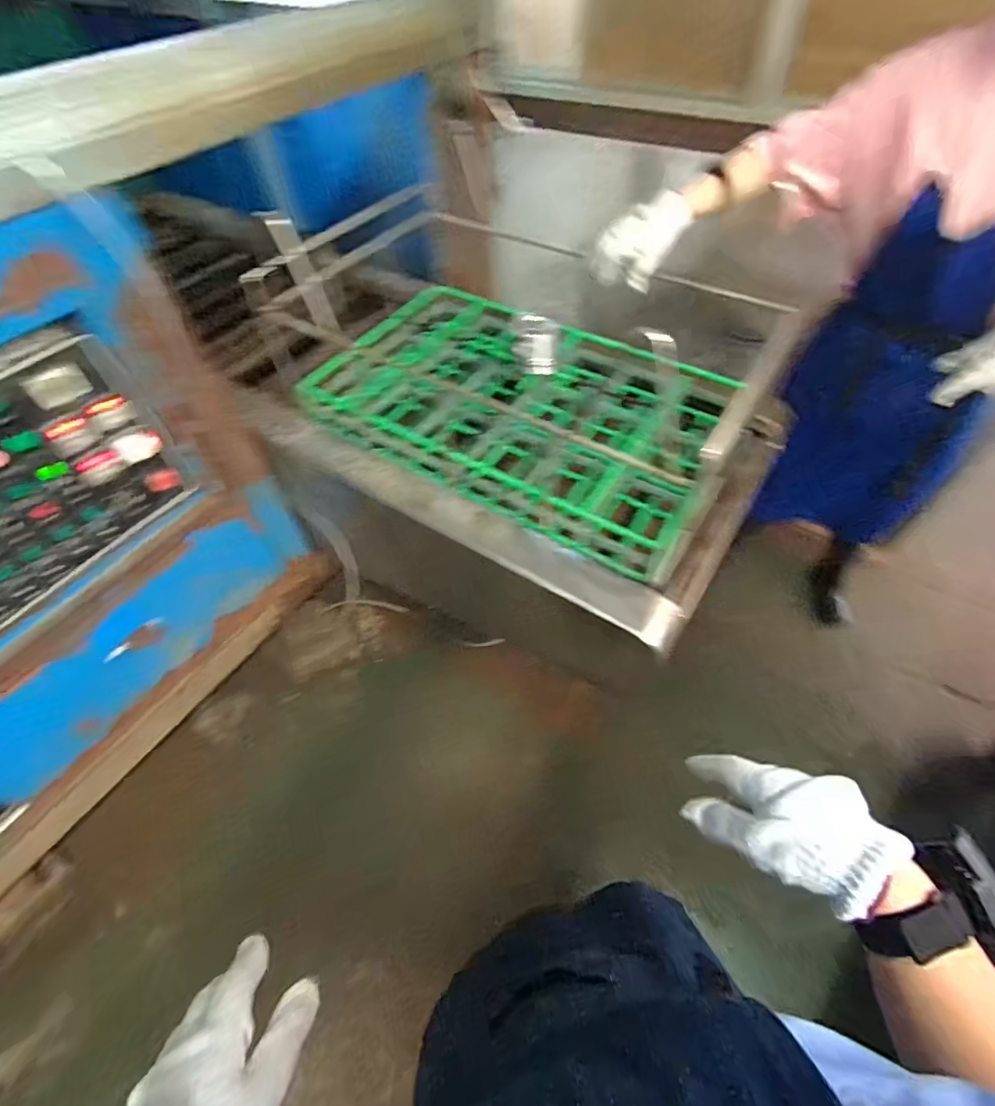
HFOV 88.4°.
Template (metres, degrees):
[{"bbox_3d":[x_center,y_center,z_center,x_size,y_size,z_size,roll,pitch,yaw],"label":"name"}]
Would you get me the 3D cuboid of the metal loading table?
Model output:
[{"bbox_3d":[0.023,-0.309,0.981,0.922,0.399,0.578,27,60,21],"label":"metal loading table"}]

